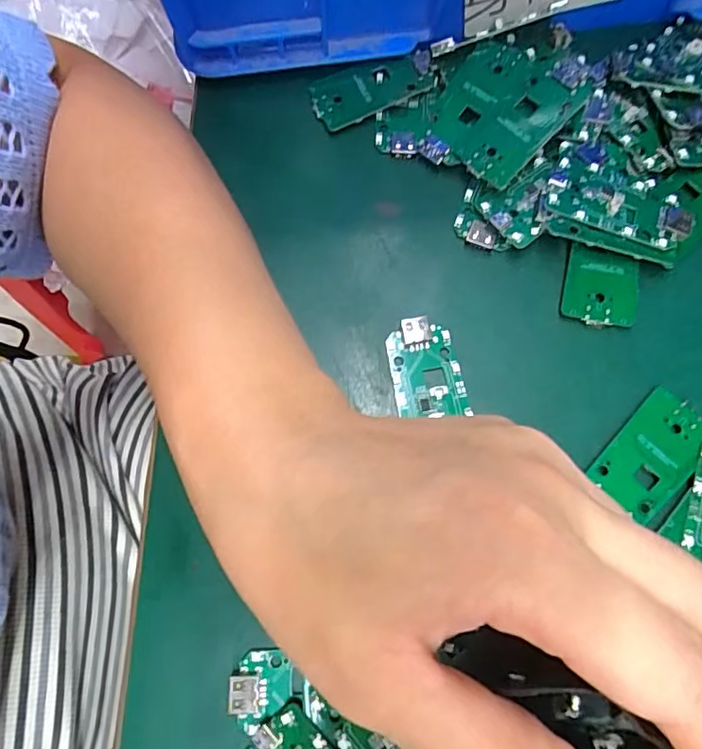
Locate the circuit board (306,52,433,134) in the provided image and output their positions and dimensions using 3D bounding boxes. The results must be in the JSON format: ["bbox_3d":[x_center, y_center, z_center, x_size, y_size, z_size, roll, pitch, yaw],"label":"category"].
[{"bbox_3d":[0.011,-0.144,0.277,0.061,0.005,0.027,-18,75,-3],"label":"circuit board"}]

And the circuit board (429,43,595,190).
[{"bbox_3d":[0.069,-0.126,0.259,0.061,0.007,0.058,-46,68,5],"label":"circuit board"}]

